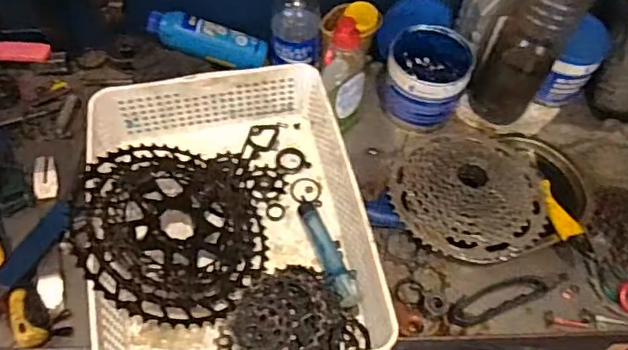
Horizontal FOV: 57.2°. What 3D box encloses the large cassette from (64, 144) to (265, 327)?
[{"bbox_3d":[-0.133,0.052,0.565,0.184,0.032,0.191,10,51,-32],"label":"large cassette"}]

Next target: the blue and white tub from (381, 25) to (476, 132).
[{"bbox_3d":[0.145,-0.121,0.741,0.100,0.093,0.102,21,55,11],"label":"blue and white tub"}]

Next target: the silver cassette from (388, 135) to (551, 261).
[{"bbox_3d":[0.177,0.017,0.661,0.174,0.053,0.176,2,54,-2],"label":"silver cassette"}]

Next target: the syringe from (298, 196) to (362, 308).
[{"bbox_3d":[0.016,0.077,0.593,0.028,0.017,0.128,-16,56,-14],"label":"syringe"}]

